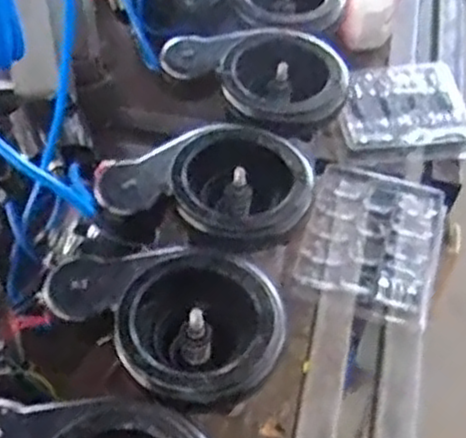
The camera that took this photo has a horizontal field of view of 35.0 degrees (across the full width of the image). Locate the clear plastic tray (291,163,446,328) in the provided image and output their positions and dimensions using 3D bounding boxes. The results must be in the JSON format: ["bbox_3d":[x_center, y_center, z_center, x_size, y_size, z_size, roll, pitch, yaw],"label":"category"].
[{"bbox_3d":[0.146,0.015,0.771,0.133,0.018,0.177,15,54,10],"label":"clear plastic tray"}]

